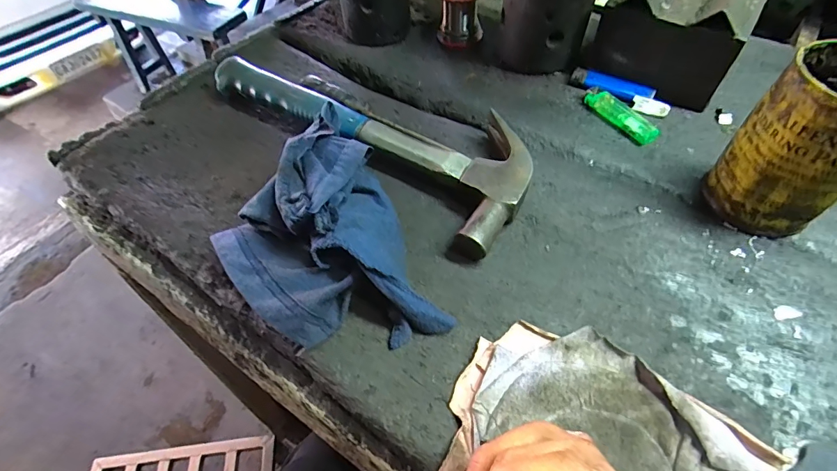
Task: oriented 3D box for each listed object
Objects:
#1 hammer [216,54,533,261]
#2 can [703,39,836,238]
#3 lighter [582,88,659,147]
[{"bbox_3d":[-0.047,-0.105,0.397,0.333,0.041,0.117,33,60,24],"label":"hammer"},{"bbox_3d":[0.267,-0.059,0.292,0.070,0.117,0.073,-1,53,1],"label":"can"},{"bbox_3d":[0.188,-0.113,0.394,0.022,0.012,0.077,-27,56,-17],"label":"lighter"}]

